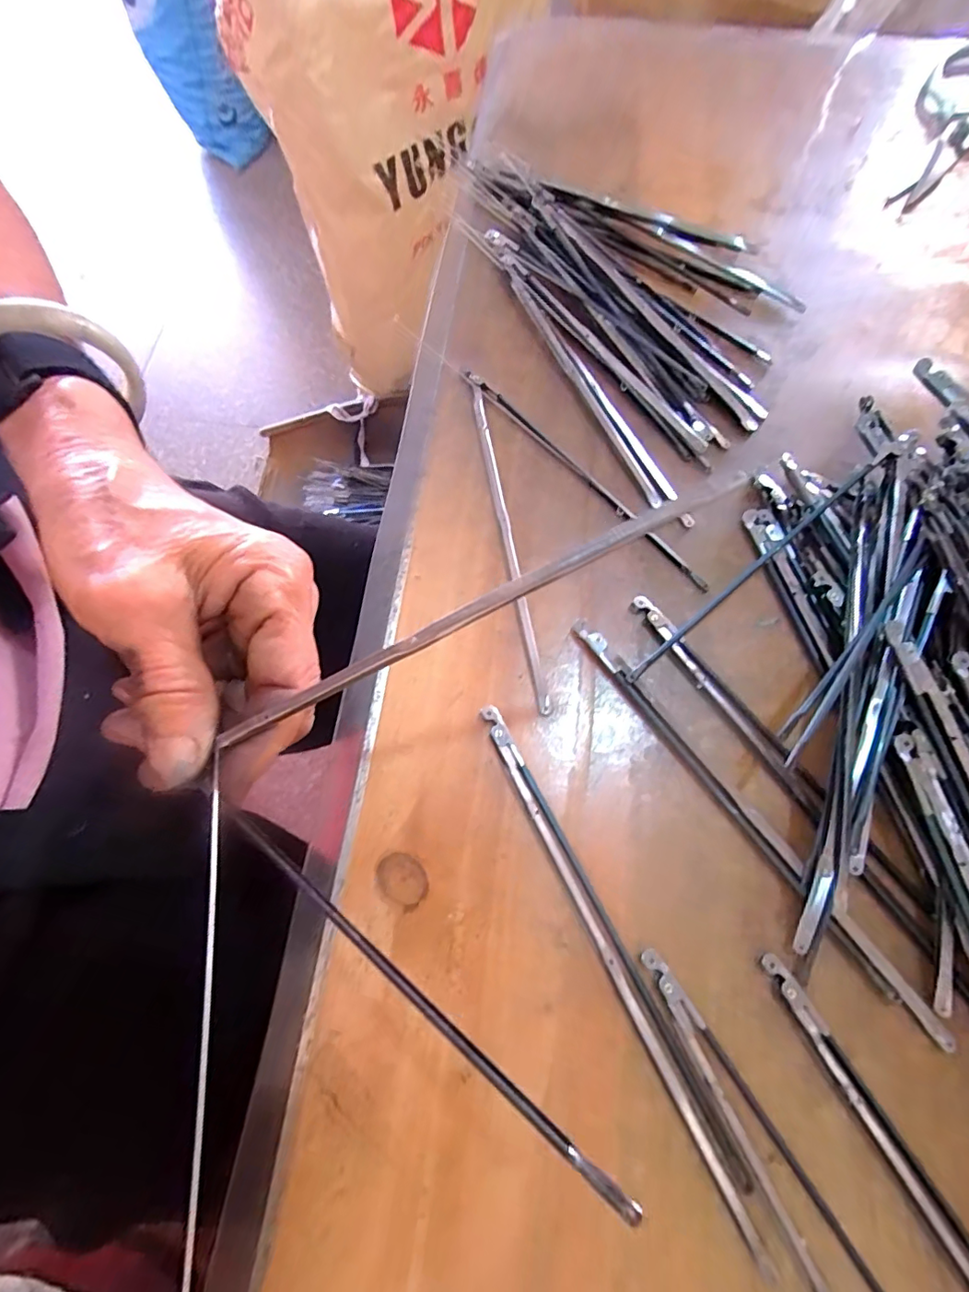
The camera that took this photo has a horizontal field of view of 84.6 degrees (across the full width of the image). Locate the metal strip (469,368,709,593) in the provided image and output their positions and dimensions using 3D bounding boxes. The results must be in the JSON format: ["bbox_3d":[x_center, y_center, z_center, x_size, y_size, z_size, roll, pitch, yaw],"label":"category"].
[{"bbox_3d":[0.047,-0.086,0.262,0.008,0.004,0.165,-39,73,-13],"label":"metal strip"}]

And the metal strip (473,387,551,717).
[{"bbox_3d":[0.011,-0.053,0.249,0.005,0.006,0.174,-9,69,-3],"label":"metal strip"}]

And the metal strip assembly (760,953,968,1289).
[{"bbox_3d":[0.145,0.183,0.158,0.013,0.006,0.182,-27,71,-9],"label":"metal strip assembly"}]

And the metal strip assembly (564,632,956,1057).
[{"bbox_3d":[0.098,0.062,0.205,0.011,0.005,0.186,-34,72,-11],"label":"metal strip assembly"}]

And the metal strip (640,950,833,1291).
[{"bbox_3d":[0.093,0.176,0.160,0.007,0.005,0.162,-24,71,-8],"label":"metal strip"}]

